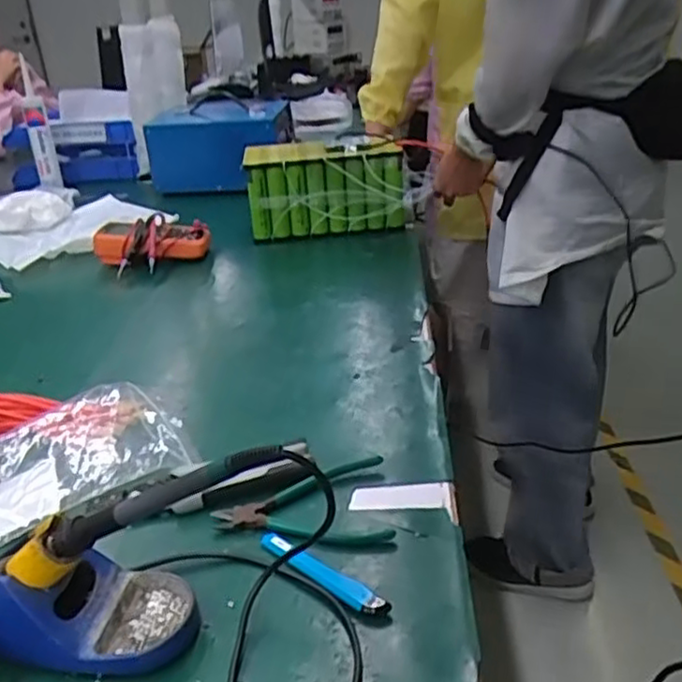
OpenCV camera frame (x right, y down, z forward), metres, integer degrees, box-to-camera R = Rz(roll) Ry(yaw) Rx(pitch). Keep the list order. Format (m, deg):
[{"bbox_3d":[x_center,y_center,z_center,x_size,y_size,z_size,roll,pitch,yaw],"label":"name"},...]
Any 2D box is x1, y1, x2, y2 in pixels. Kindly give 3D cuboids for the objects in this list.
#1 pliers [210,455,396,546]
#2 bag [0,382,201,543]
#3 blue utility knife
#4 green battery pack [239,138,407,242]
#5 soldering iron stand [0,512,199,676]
[{"bbox_3d":[-0.030,0.133,0.592,0.143,0.011,0.095,-2,27,4],"label":"pliers"},{"bbox_3d":[-0.267,0.111,0.650,0.221,0.030,0.157,-19,31,-28],"label":"bag"},{"bbox_3d":[-0.016,0.172,0.522,0.123,0.012,0.016,19,35,37],"label":"blue utility knife"},{"bbox_3d":[-0.025,-0.256,1.210,0.265,0.163,0.088,-2,27,3],"label":"green battery pack"},{"bbox_3d":[-0.177,0.169,0.472,0.148,0.081,0.074,-1,27,5],"label":"soldering iron stand"}]

